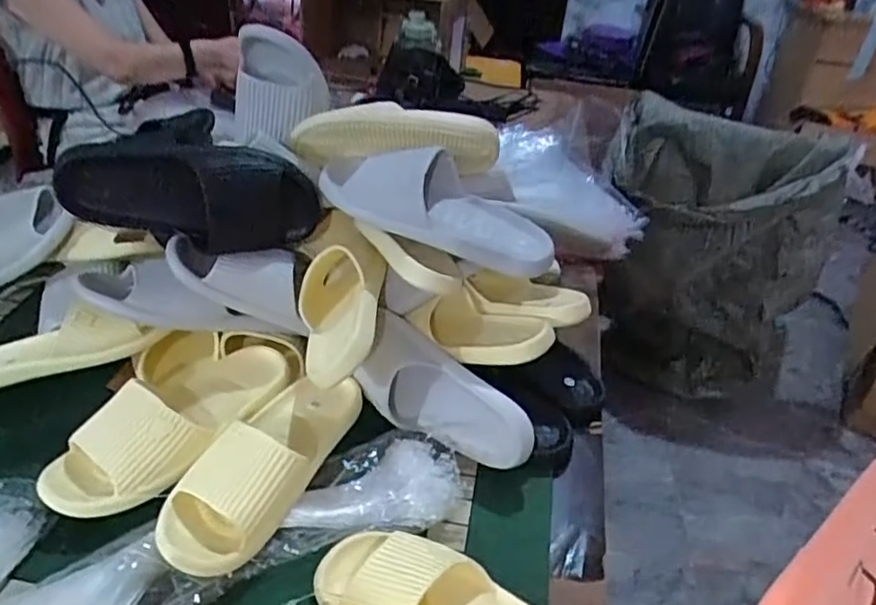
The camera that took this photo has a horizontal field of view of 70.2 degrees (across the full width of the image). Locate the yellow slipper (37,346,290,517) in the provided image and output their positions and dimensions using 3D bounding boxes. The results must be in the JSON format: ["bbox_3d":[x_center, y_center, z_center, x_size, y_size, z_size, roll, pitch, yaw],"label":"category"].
[{"bbox_3d":[-0.272,0.121,0.657,0.105,0.063,0.260,28,41,28],"label":"yellow slipper"}]

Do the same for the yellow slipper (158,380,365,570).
[{"bbox_3d":[-0.173,0.155,0.626,0.102,0.065,0.248,16,37,14],"label":"yellow slipper"}]

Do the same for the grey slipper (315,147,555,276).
[{"bbox_3d":[-0.012,-0.116,0.708,0.285,0.082,0.115,17,37,15],"label":"grey slipper"}]

